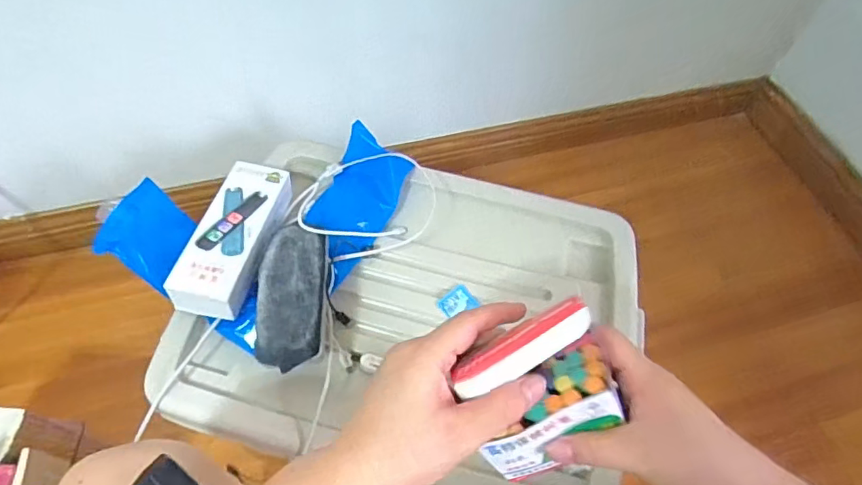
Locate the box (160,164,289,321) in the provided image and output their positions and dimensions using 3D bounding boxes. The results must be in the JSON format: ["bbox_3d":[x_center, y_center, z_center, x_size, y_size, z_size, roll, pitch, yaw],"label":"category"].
[{"bbox_3d":[-0.208,-0.010,0.544,0.077,0.042,0.185,7,58,2],"label":"box"}]

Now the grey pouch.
[{"bbox_3d":[-0.136,0.050,0.503,0.061,0.027,0.147,-1,59,-4],"label":"grey pouch"}]

